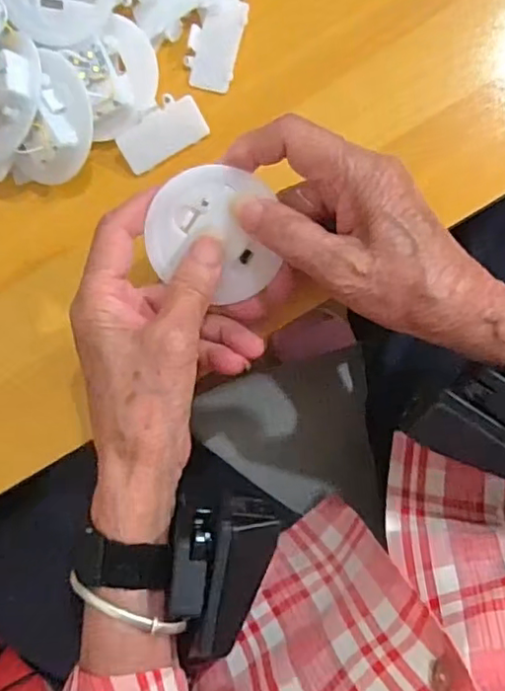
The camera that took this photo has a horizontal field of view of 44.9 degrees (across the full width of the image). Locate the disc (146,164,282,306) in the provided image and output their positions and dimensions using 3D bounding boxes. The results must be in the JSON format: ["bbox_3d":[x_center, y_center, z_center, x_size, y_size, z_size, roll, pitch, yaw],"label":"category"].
[{"bbox_3d":[-0.016,-0.053,0.292,0.062,0.008,0.060,-2,116,-4],"label":"disc"}]

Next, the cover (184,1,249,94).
[{"bbox_3d":[-0.021,-0.164,0.332,0.028,0.007,0.046,17,91,6],"label":"cover"}]

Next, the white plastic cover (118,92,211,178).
[{"bbox_3d":[-0.049,-0.116,0.333,0.047,0.004,0.025,-29,109,7],"label":"white plastic cover"}]

